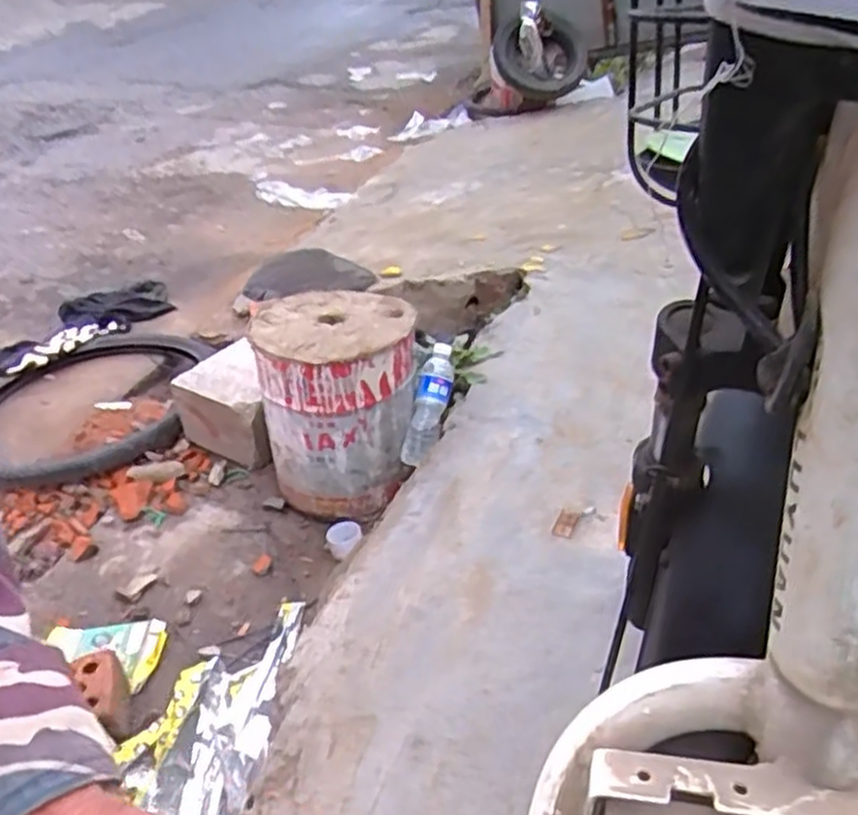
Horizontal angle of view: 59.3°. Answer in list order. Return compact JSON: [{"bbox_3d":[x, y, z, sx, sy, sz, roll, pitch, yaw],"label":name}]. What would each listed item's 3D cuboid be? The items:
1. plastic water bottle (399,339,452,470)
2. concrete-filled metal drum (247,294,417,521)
[{"bbox_3d":[0.003,-0.006,1.352,0.068,0.050,0.221,12,81,24],"label":"plastic water bottle"},{"bbox_3d":[-0.158,-0.003,1.368,0.279,0.318,0.239,-9,34,-5],"label":"concrete-filled metal drum"}]

